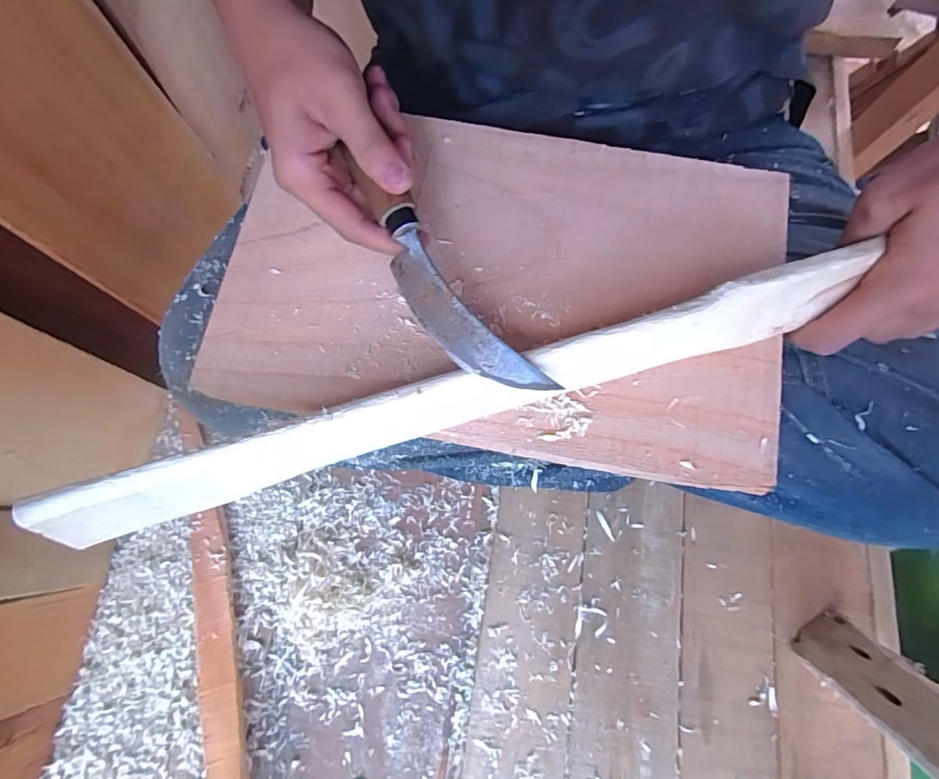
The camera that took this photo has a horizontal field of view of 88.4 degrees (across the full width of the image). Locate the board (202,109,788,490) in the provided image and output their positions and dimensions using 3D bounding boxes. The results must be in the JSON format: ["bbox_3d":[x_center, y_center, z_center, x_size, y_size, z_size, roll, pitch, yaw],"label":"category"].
[{"bbox_3d":[0.018,-0.067,0.288,0.322,0.016,0.203,11,73,2],"label":"board"}]

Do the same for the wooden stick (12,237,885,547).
[{"bbox_3d":[-0.005,0.006,0.247,0.413,0.047,0.024,-17,74,-1],"label":"wooden stick"}]

